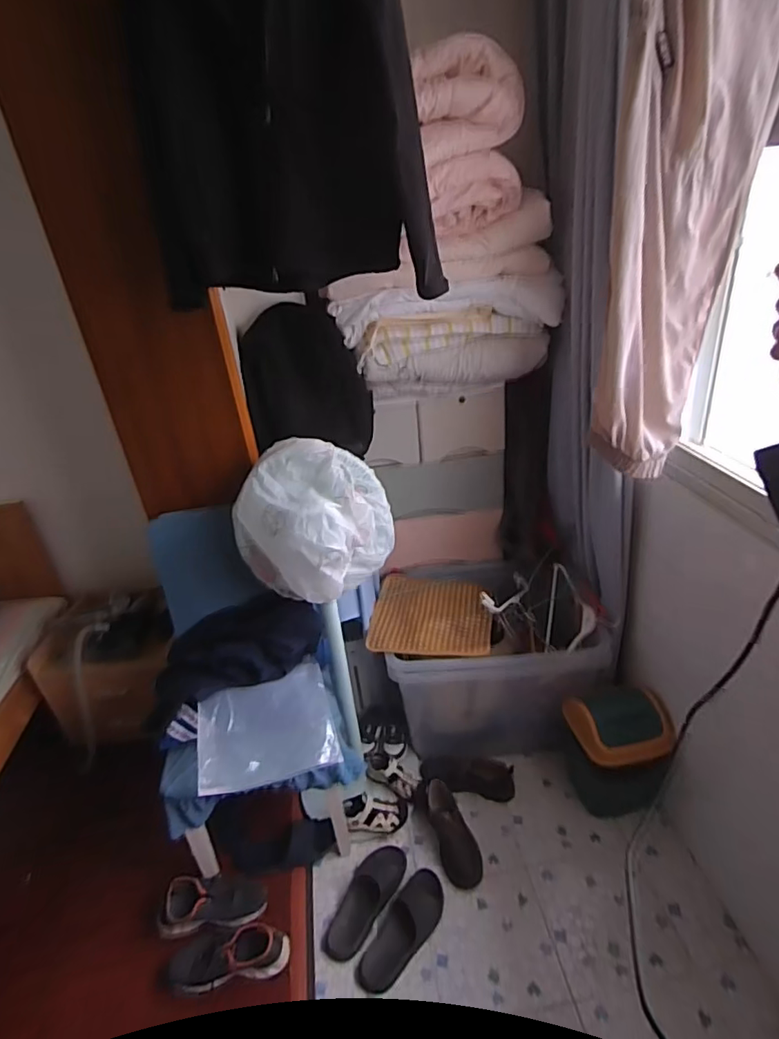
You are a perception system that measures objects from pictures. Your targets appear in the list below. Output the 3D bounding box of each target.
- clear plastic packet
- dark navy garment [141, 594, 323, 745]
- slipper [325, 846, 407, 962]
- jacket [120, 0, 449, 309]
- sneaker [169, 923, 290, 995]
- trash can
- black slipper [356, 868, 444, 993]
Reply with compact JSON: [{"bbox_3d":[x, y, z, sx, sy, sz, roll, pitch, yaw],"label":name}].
[{"bbox_3d":[-0.322,0.539,1.404,0.351,0.044,0.285,-12,51,-21],"label":"clear plastic packet"},{"bbox_3d":[-0.442,0.398,1.484,0.542,0.209,0.191,-32,34,-11],"label":"dark navy garment"},{"bbox_3d":[-0.063,1.025,1.472,0.128,0.065,0.306,9,32,27],"label":"slipper"},{"bbox_3d":[-0.207,-0.785,0.958,0.544,0.691,0.120,-7,28,-1],"label":"jacket"},{"bbox_3d":[-0.405,1.109,1.360,0.282,0.092,0.125,-8,28,-1],"label":"sneaker"},{"bbox_3d":[0.659,0.679,1.622,0.270,0.348,0.307,-8,28,-3],"label":"trash can"},{"bbox_3d":[0.036,1.067,1.401,0.110,0.063,0.286,16,36,36],"label":"black slipper"}]

